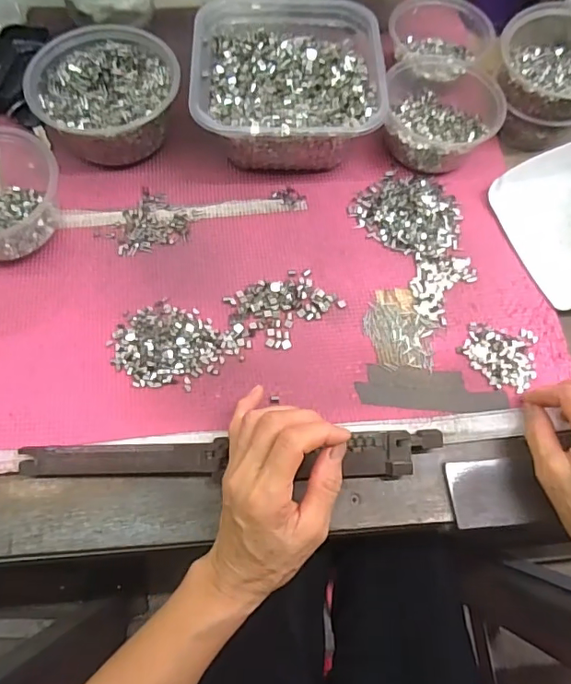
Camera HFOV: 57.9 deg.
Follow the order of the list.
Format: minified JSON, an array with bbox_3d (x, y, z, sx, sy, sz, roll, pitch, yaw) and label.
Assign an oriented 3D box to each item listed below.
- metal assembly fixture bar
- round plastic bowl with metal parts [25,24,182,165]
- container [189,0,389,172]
[{"bbox_3d":[-0.039,0.088,0.389,0.313,0.027,0.032,-1,68,-3],"label":"metal assembly fixture bar"},{"bbox_3d":[-0.171,-0.235,0.500,0.130,0.061,0.129,1,68,-2],"label":"round plastic bowl with metal parts"},{"bbox_3d":[0.000,-0.250,0.506,0.173,0.071,0.177,-2,68,-3],"label":"container"}]

